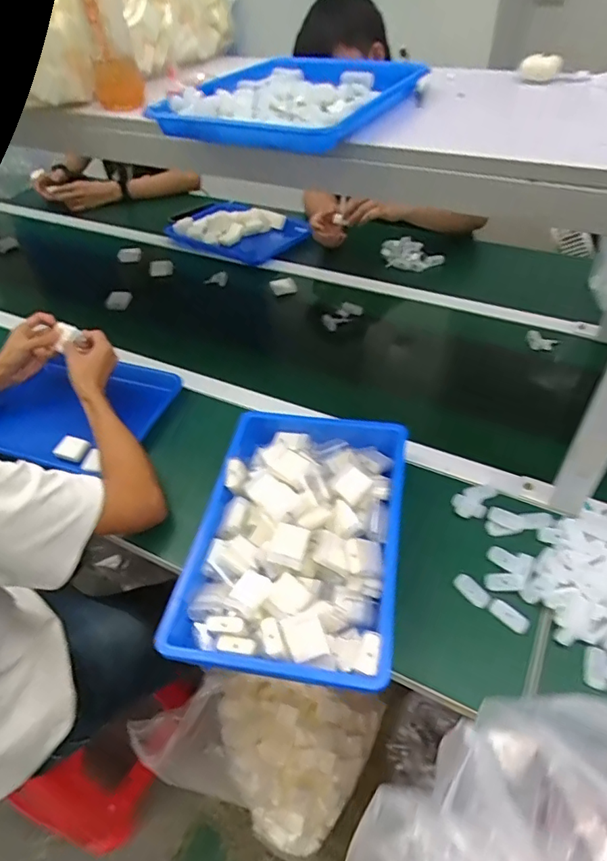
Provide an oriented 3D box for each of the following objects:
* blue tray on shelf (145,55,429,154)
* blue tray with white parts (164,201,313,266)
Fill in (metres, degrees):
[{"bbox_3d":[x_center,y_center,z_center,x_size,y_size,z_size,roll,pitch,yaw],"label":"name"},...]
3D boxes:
[{"bbox_3d":[-0.014,-0.391,0.613,0.227,0.027,0.275,21,50,22],"label":"blue tray on shelf"},{"bbox_3d":[-0.144,-0.455,1.197,0.332,0.046,0.193,26,52,25],"label":"blue tray with white parts"}]

